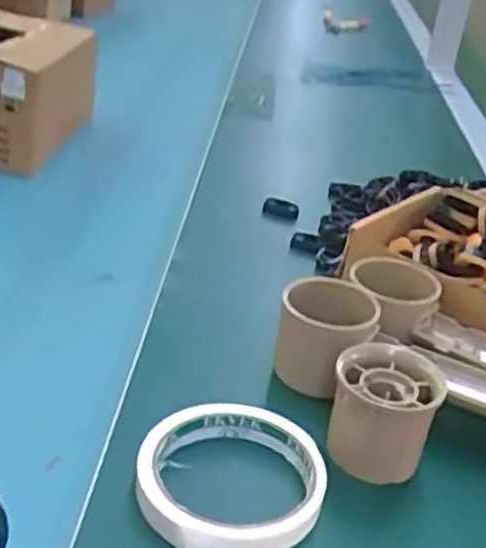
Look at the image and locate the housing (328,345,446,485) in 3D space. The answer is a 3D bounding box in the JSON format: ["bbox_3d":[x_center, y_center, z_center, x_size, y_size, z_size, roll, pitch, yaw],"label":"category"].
[{"bbox_3d":[0.076,0.076,0.426,0.056,0.055,0.057,21,32,21],"label":"housing"}]

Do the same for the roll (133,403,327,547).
[{"bbox_3d":[-0.006,0.099,0.385,0.090,0.023,0.087,6,29,-4],"label":"roll"}]

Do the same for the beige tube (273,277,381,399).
[{"bbox_3d":[0.050,0.038,0.475,0.056,0.053,0.065,14,30,10],"label":"beige tube"}]

